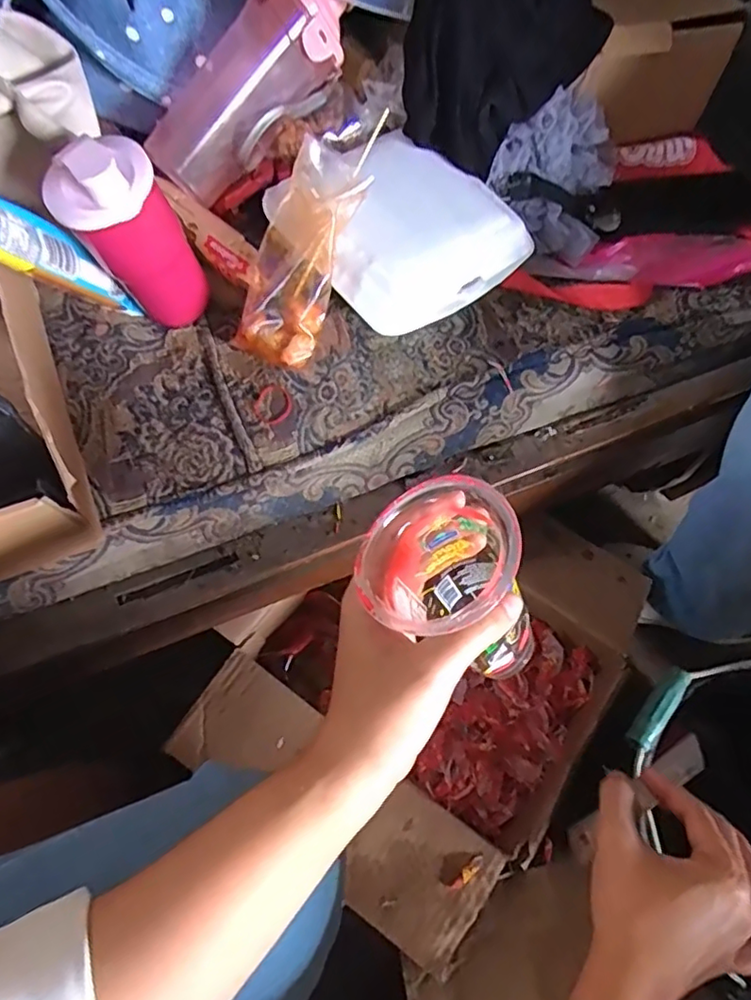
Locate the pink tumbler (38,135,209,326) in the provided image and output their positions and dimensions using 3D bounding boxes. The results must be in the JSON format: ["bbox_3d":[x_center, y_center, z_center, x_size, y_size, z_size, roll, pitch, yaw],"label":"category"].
[{"bbox_3d":[-0.188,-0.200,0.453,0.080,0.150,0.065,-29,72,-13],"label":"pink tumbler"}]

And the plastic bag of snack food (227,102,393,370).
[{"bbox_3d":[-0.057,-0.207,0.467,0.077,0.040,0.199,23,100,7],"label":"plastic bag of snack food"}]

